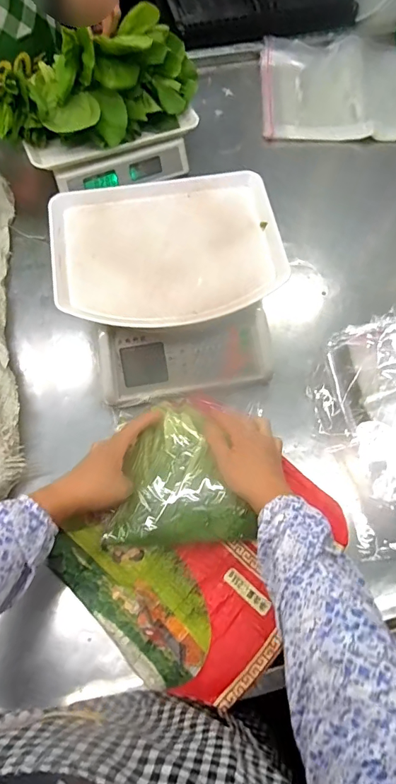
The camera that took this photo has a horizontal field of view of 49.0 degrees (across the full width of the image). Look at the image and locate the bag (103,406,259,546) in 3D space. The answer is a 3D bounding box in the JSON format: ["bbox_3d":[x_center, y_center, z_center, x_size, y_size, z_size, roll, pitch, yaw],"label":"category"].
[{"bbox_3d":[-0.021,0.098,0.538,0.164,0.052,0.176,-4,66,-2],"label":"bag"}]

